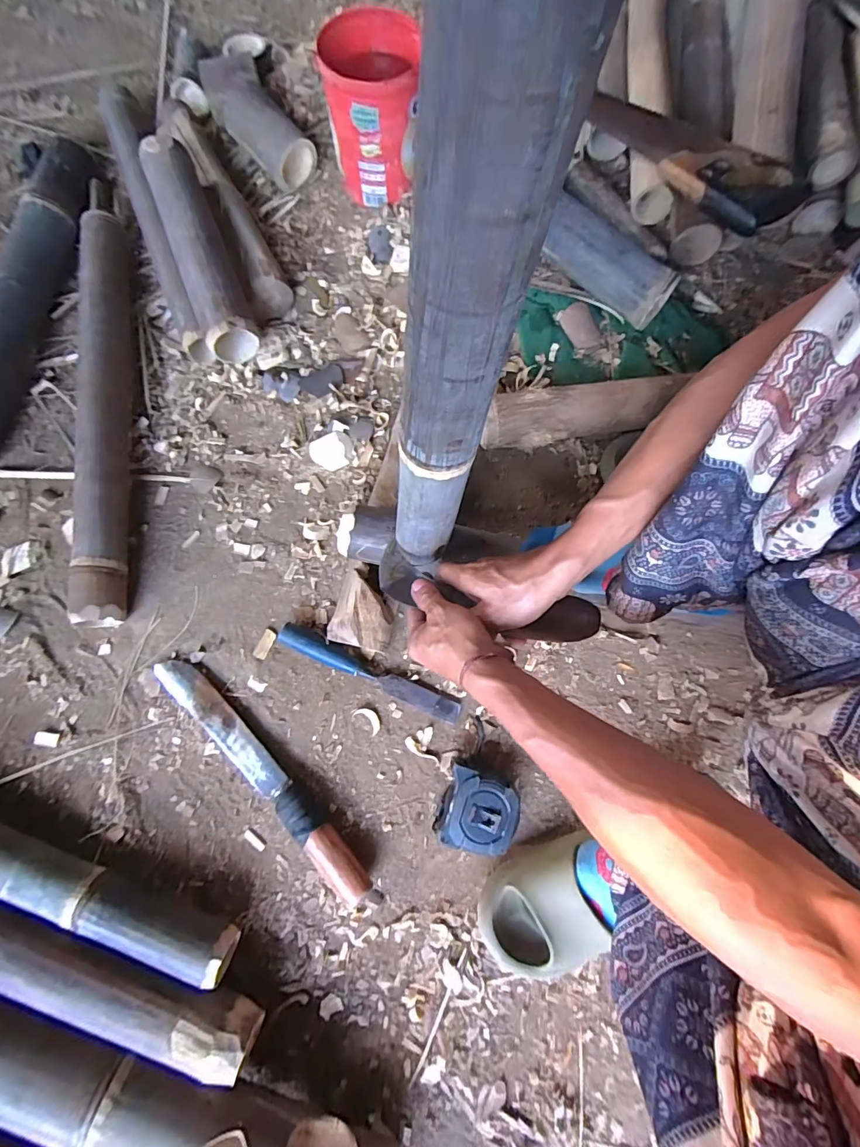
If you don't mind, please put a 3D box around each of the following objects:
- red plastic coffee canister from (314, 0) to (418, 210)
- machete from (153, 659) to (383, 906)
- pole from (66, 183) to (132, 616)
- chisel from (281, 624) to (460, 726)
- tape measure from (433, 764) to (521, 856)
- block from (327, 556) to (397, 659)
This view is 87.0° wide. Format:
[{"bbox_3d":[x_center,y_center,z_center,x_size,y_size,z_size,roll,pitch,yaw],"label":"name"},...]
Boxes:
[{"bbox_3d":[-0.085,-0.654,0.651,0.116,0.158,0.136,-8,77,-3],"label":"red plastic coffee canister"},{"bbox_3d":[-0.191,0.226,0.507,0.363,0.038,0.047,44,80,8],"label":"machete"},{"bbox_3d":[-0.439,-0.234,0.612,0.056,0.076,0.608,-8,77,-3],"label":"pole"},{"bbox_3d":[-0.072,0.118,0.537,0.229,0.026,0.027,24,78,4],"label":"chisel"},{"bbox_3d":[0.053,0.259,0.495,0.079,0.040,0.077,20,77,3],"label":"tape measure"},{"bbox_3d":[-0.076,0.044,0.545,0.071,0.049,0.096,17,77,3],"label":"block"}]

